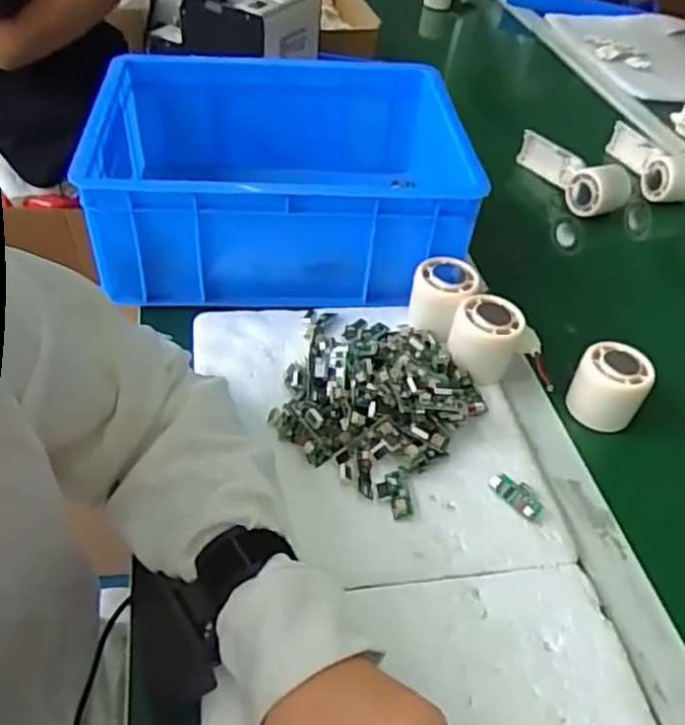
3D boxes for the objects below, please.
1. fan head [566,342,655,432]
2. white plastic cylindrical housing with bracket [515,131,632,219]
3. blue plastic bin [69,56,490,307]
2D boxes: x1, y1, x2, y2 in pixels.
[{"bbox_3d":[0.221,0.020,0.561,0.054,0.049,0.054,26,47,19],"label":"fan head"},{"bbox_3d":[0.293,-0.247,0.867,0.053,0.055,0.162,-13,47,-20],"label":"white plastic cylindrical housing with bracket"},{"bbox_3d":[-0.060,-0.186,0.666,0.318,0.121,0.268,1,44,-6],"label":"blue plastic bin"}]

